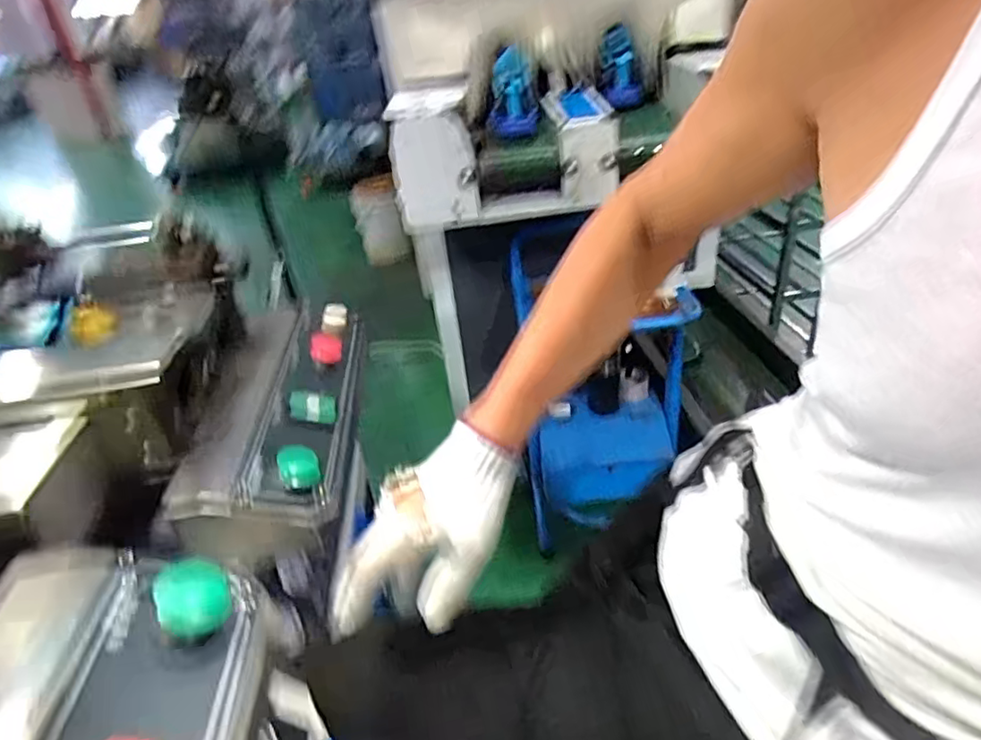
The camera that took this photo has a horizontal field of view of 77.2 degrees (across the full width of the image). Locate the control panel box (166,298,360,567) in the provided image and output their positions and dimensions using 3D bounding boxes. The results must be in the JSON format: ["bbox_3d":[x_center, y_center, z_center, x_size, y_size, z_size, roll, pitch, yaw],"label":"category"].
[{"bbox_3d":[-0.251,0.037,0.772,0.172,0.072,0.441,4,30,-9],"label":"control panel box"}]

